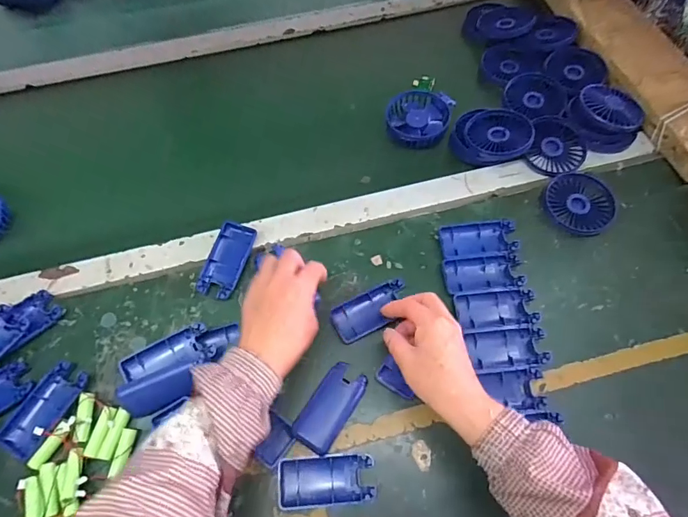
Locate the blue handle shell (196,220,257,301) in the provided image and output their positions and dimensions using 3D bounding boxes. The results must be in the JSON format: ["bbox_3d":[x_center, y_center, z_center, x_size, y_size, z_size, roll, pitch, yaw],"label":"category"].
[{"bbox_3d":[-0.142,0.002,0.542,0.046,0.017,0.095,15,66,8],"label":"blue handle shell"}]

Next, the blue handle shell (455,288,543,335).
[{"bbox_3d":[0.176,0.060,0.509,0.088,0.011,0.045,-5,65,-1],"label":"blue handle shell"}]

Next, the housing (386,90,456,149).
[{"bbox_3d":[0.106,-0.200,0.630,0.089,0.021,0.089,7,65,5],"label":"housing"}]

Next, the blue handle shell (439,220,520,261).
[{"bbox_3d":[0.167,-0.022,0.551,0.093,0.014,0.047,-6,65,-2],"label":"blue handle shell"}]

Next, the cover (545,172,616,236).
[{"bbox_3d":[0.303,-0.072,0.568,0.082,0.013,0.085,-41,71,-16],"label":"cover"}]

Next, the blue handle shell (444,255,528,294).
[{"bbox_3d":[0.166,0.018,0.531,0.091,0.010,0.044,-5,65,-1],"label":"blue handle shell"}]

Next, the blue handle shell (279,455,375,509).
[{"bbox_3d":[-0.018,0.220,0.439,0.092,0.013,0.045,-4,65,-1],"label":"blue handle shell"}]

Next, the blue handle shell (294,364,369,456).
[{"bbox_3d":[-0.014,0.156,0.468,0.043,0.018,0.089,30,69,14],"label":"blue handle shell"}]

